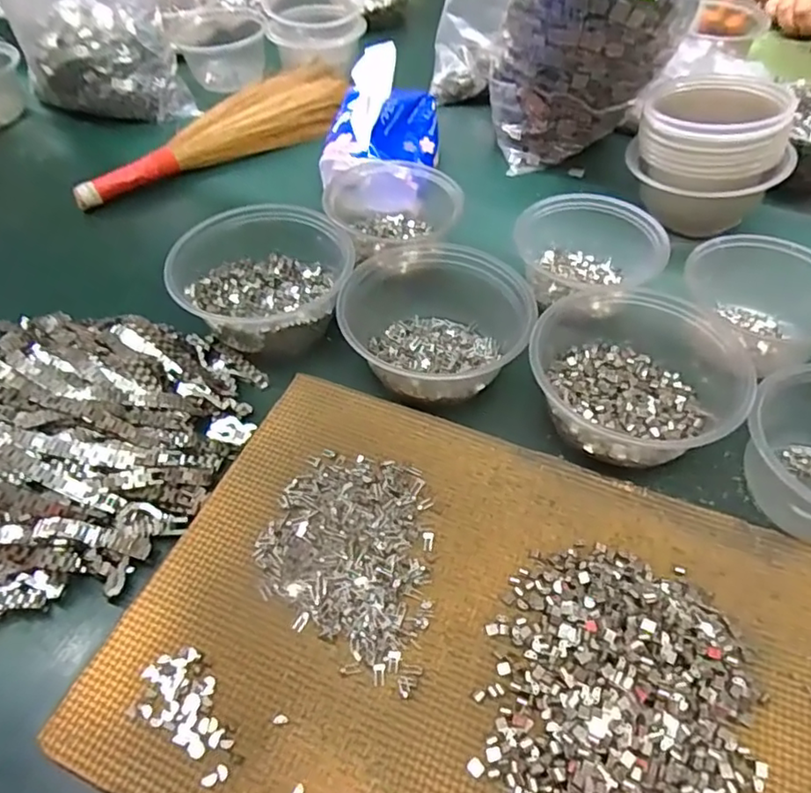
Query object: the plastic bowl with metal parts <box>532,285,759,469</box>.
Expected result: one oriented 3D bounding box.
[{"bbox_3d":[0.161,-0.025,0.423,0.132,0.048,0.148,23,56,17],"label":"plastic bowl with metal parts"}]

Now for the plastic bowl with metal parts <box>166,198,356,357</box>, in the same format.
[{"bbox_3d":[-0.108,-0.093,0.480,0.134,0.060,0.120,-3,53,-1],"label":"plastic bowl with metal parts"}]

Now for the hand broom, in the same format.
[{"bbox_3d":[-0.189,-0.272,0.640,0.315,0.050,0.063,-36,60,-24],"label":"hand broom"}]

